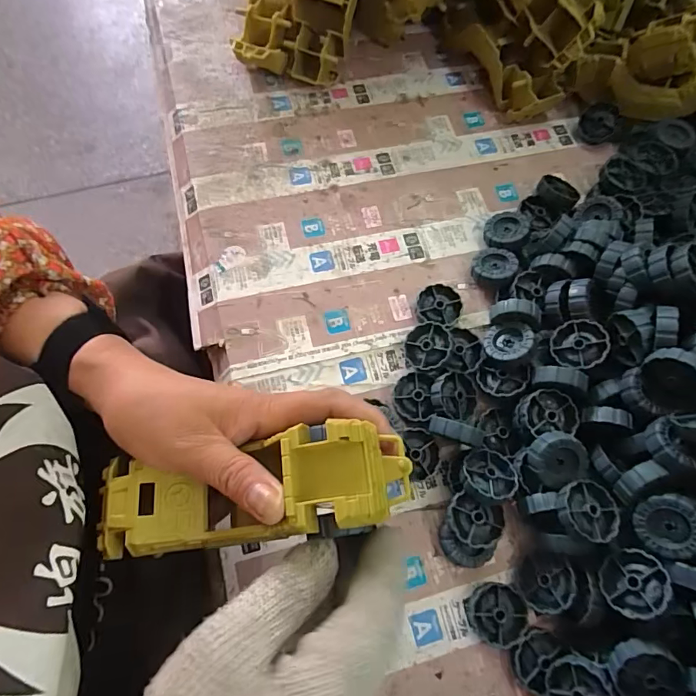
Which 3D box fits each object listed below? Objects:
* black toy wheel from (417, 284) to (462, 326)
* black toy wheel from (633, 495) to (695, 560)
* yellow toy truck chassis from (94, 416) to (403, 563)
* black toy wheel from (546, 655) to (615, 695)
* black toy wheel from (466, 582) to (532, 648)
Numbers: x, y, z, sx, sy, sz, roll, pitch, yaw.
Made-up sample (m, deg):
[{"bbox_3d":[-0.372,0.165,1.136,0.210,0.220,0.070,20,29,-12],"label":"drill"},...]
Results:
[{"bbox_3d":[0.077,-0.035,0.388,0.036,0.014,0.034,1,71,-2],"label":"black toy wheel"},{"bbox_3d":[0.203,0.111,0.289,0.036,0.010,0.038,49,116,27],"label":"black toy wheel"},{"bbox_3d":[-0.053,0.076,0.244,0.166,0.034,0.052,-12,71,7],"label":"yellow toy truck chassis"},{"bbox_3d":[0.148,0.218,0.290,0.037,0.015,0.039,4,83,38],"label":"black toy wheel"},{"bbox_3d":[0.104,0.186,0.319,0.039,0.011,0.038,1,71,-2],"label":"black toy wheel"}]

